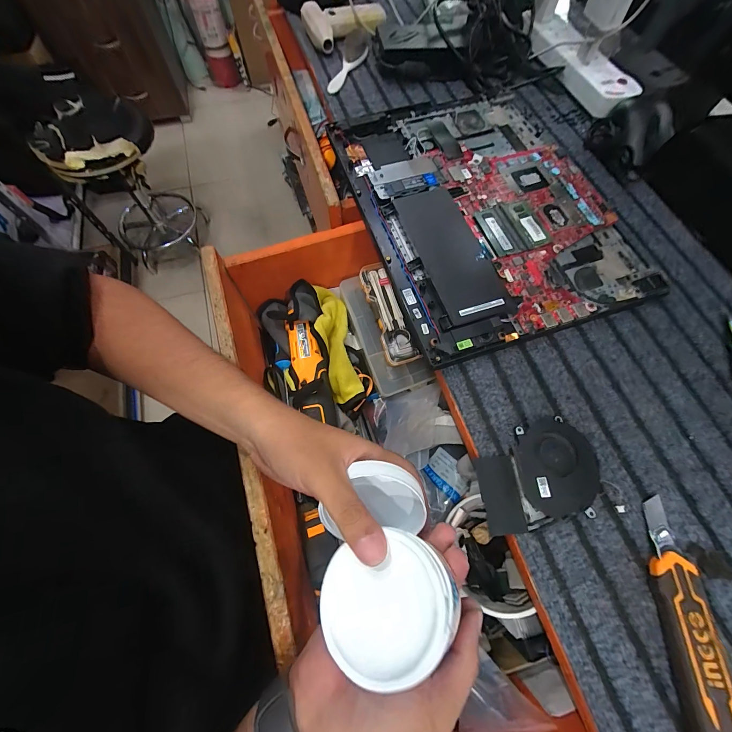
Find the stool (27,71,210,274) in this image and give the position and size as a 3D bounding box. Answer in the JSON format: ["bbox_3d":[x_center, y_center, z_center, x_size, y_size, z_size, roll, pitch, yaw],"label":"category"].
[{"bbox_3d":[-0.835,-0.649,1.163,0.313,0.461,0.322,-23,70,-10],"label":"stool"}]

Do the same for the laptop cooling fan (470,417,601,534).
[{"bbox_3d":[0.156,0.096,0.288,0.108,0.009,0.084,-11,68,-6],"label":"laptop cooling fan"}]

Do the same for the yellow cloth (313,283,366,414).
[{"bbox_3d":[-0.043,-0.032,0.463,0.049,0.038,0.198,-12,68,-6],"label":"yellow cloth"}]

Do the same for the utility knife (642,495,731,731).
[{"bbox_3d":[0.240,0.204,0.237,0.038,0.025,0.186,1,67,-1],"label":"utility knife"}]

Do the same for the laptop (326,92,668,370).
[{"bbox_3d":[0.144,-0.208,0.401,0.287,0.018,0.379,-16,69,-8],"label":"laptop"}]

